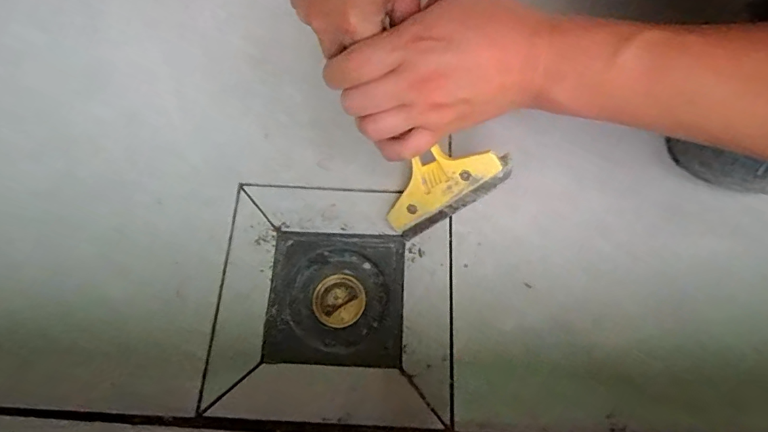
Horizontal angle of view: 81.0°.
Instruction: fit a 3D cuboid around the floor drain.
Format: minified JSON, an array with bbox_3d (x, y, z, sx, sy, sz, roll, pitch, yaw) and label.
[{"bbox_3d":[-0.037,0.066,0.359,0.101,0.034,0.101,2,70,2],"label":"floor drain"}]

